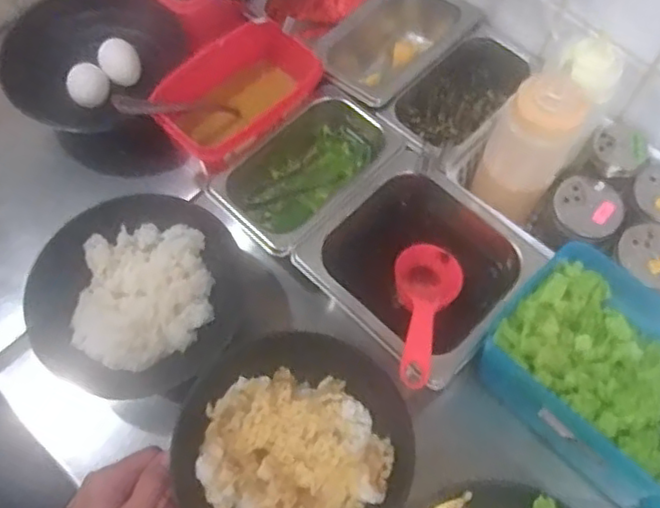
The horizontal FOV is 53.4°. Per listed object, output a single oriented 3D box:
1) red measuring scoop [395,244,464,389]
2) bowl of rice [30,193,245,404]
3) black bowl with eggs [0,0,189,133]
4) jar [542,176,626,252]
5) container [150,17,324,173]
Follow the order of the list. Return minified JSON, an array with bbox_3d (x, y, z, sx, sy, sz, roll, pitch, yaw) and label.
[{"bbox_3d":[0.080,0.050,0.574,0.059,0.026,0.156,16,40,6],"label":"red measuring scoop"},{"bbox_3d":[-0.161,0.042,0.581,0.173,0.059,0.176,40,70,15],"label":"bowl of rice"},{"bbox_3d":[-0.246,-0.201,0.704,0.168,0.061,0.172,26,67,10],"label":"black bowl with eggs"},{"bbox_3d":[0.232,-0.031,0.612,0.071,0.068,0.061,-18,67,-10],"label":"jar"},{"bbox_3d":[-0.094,-0.148,0.655,0.155,0.074,0.099,-42,73,-18],"label":"container"}]

